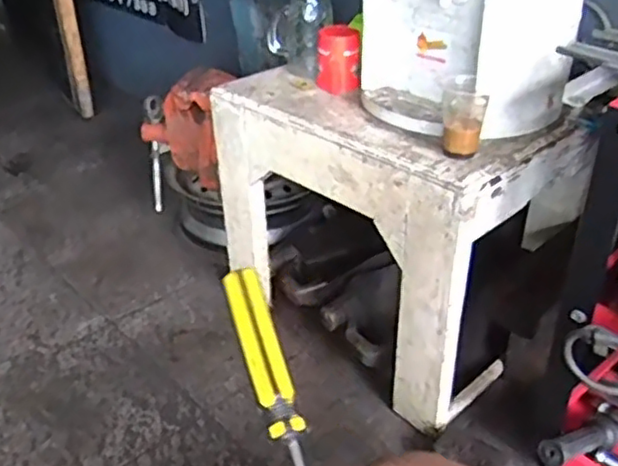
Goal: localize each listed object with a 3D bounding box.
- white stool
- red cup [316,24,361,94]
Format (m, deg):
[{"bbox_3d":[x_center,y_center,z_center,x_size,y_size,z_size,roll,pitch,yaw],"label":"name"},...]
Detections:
[{"bbox_3d":[0.134,-0.038,1.104,0.491,0.394,0.355,27,42,36],"label":"white stool"},{"bbox_3d":[0.045,-0.272,1.036,0.063,0.089,0.075,-2,33,-2],"label":"red cup"}]

